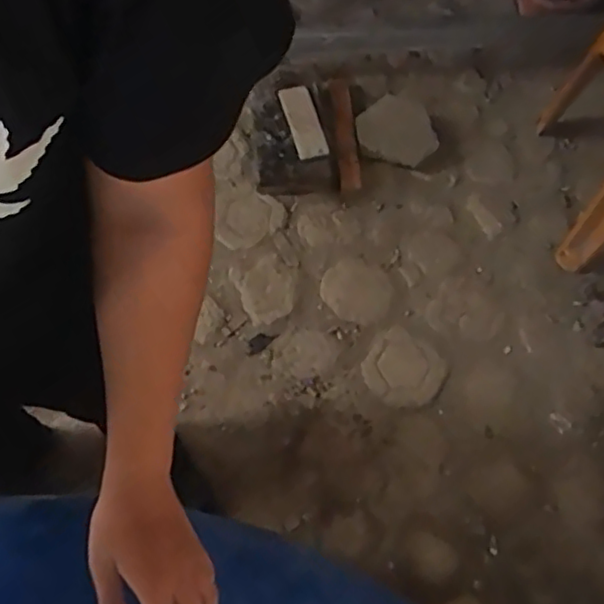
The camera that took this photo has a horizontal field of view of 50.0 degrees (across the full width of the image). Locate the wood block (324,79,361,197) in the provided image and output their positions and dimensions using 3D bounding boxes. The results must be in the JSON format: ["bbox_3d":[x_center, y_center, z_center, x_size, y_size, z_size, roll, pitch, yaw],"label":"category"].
[{"bbox_3d":[0.109,-0.467,1.759,0.074,0.038,0.380,-6,66,-2],"label":"wood block"}]

